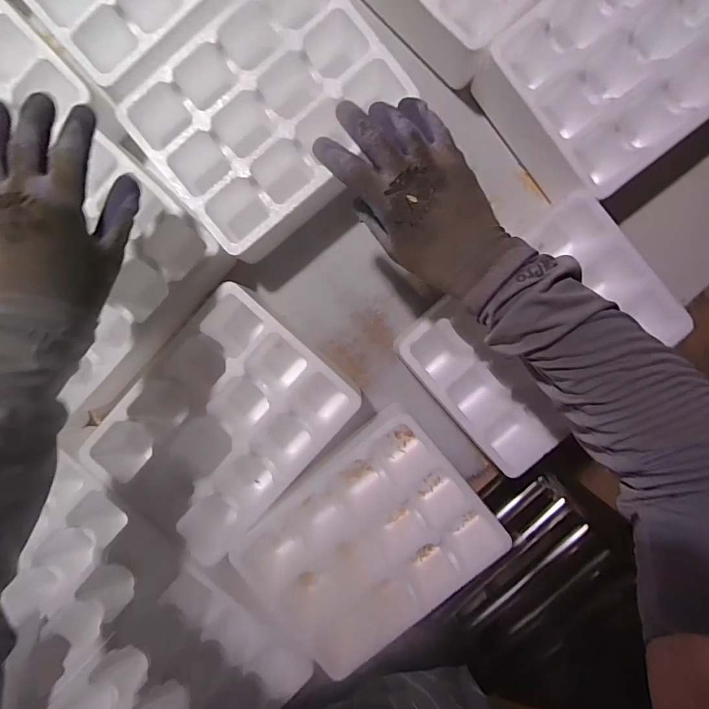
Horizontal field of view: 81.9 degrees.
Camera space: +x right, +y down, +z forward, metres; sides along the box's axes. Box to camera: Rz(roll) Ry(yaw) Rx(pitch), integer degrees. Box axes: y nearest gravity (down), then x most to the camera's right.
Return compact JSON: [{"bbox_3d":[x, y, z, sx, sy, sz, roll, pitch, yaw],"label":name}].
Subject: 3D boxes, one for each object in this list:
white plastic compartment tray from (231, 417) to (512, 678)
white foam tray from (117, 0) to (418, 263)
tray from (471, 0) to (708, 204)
[{"bbox_3d":[0.014,0.202,0.454,0.246,0.064,0.184,-39,94,3],"label":"white plastic compartment tray"},{"bbox_3d":[-0.087,-0.243,0.424,0.241,0.063,0.184,-41,93,4],"label":"white foam tray"},{"bbox_3d":[0.275,-0.297,0.413,0.244,0.065,0.180,-38,94,3],"label":"tray"}]

